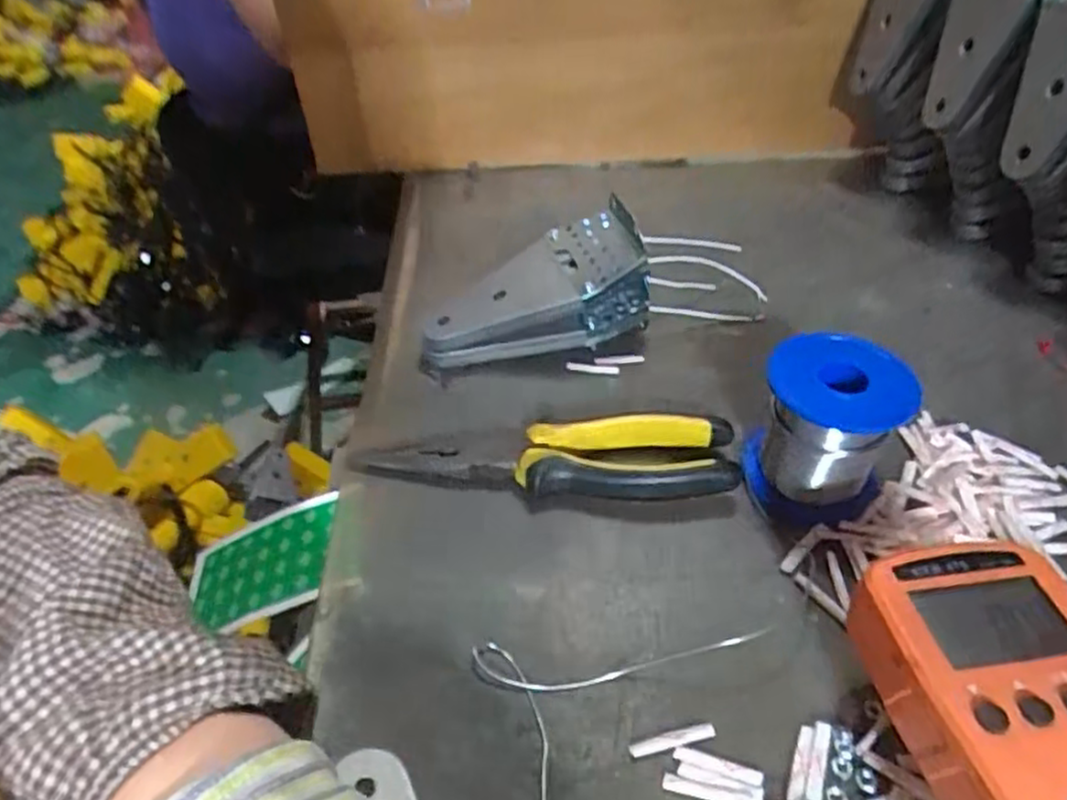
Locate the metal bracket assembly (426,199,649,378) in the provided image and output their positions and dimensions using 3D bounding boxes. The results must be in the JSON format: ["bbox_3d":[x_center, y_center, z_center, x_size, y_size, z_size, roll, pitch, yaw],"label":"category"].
[{"bbox_3d":[-0.001,-0.062,0.419,0.134,0.066,0.065,-7,43,-3],"label":"metal bracket assembly"}]

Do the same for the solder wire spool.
[{"bbox_3d":[0.132,0.013,0.317,0.060,0.070,0.056,-2,43,2],"label":"solder wire spool"}]

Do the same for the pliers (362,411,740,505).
[{"bbox_3d":[0.005,0.029,0.345,0.180,0.023,0.038,0,43,5],"label":"pliers"}]

